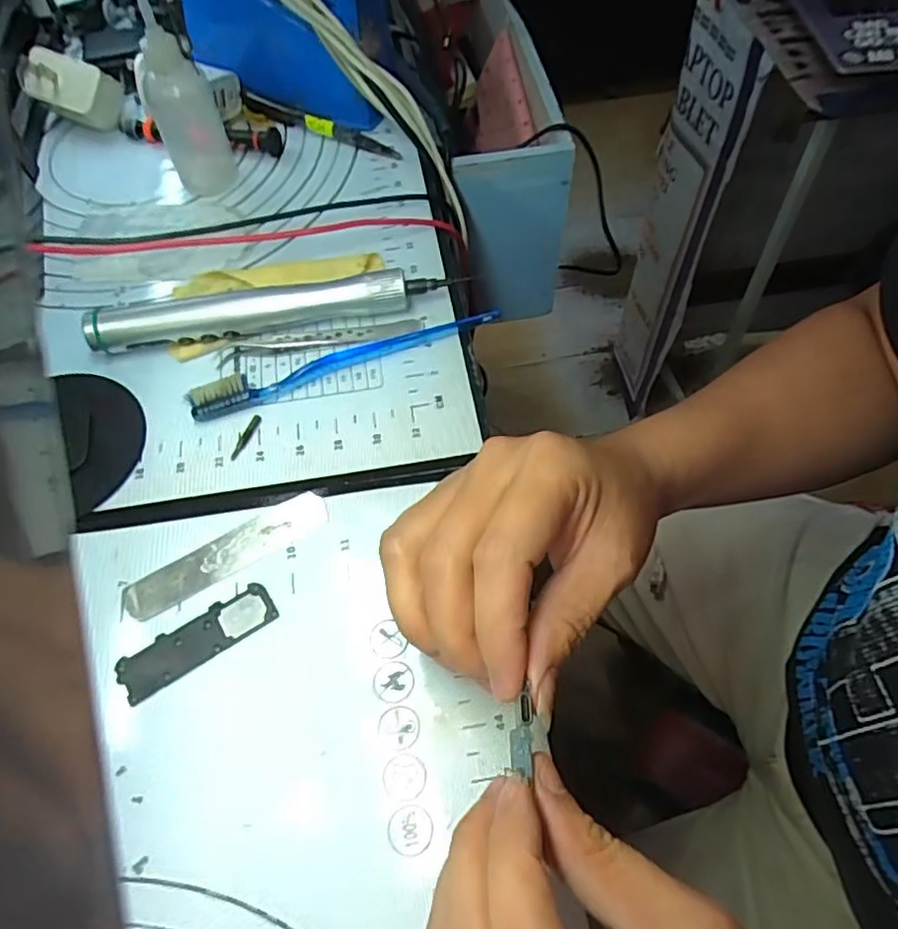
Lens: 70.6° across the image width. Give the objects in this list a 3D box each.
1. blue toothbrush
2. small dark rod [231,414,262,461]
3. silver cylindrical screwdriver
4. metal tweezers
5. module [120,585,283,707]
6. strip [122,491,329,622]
[{"bbox_3d":[-0.054,-0.057,0.341,0.167,0.012,0.014,-20,61,-11],"label":"blue toothbrush"},{"bbox_3d":[-0.104,-0.015,0.323,0.007,0.004,0.027,18,61,11],"label":"small dark rod"},{"bbox_3d":[-0.093,-0.086,0.350,0.199,0.024,0.021,-9,60,-5],"label":"silver cylindrical screwdriver"},{"bbox_3d":[-0.070,-0.072,0.350,0.110,0.007,0.014,-11,60,-7],"label":"metal tweezers"},{"bbox_3d":[-0.108,0.074,0.271,0.067,0.004,0.020,-30,64,-17],"label":"module"},{"bbox_3d":[-0.102,0.039,0.292,0.095,0.004,0.021,-29,63,-16],"label":"strip"}]

